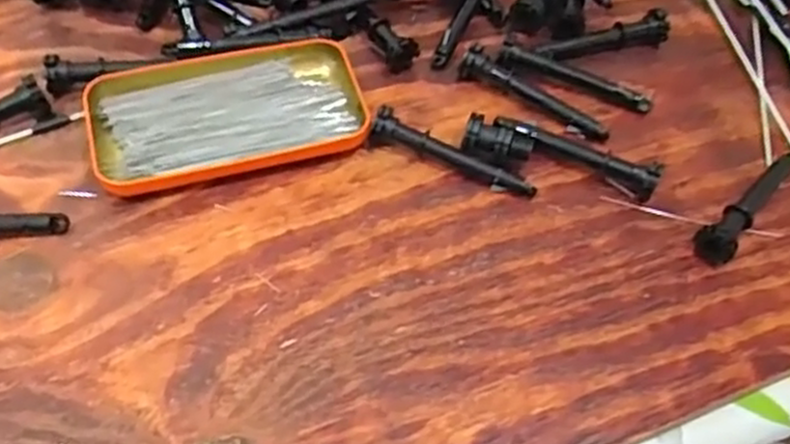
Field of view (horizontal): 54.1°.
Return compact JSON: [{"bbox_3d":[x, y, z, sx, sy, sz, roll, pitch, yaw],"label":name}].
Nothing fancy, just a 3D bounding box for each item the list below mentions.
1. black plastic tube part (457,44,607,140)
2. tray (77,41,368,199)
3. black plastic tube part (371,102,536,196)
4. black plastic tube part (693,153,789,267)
[{"bbox_3d":[0.081,-0.075,0.443,0.091,0.018,0.017,28,58,13],"label":"black plastic tube part"},{"bbox_3d":[-0.089,-0.059,0.419,0.142,0.019,0.074,-15,59,-14],"label":"tray"},{"bbox_3d":[0.031,-0.035,0.413,0.092,0.020,0.013,23,57,11],"label":"black plastic tube part"},{"bbox_3d":[0.195,-0.012,0.418,0.094,0.019,0.020,-38,67,-26],"label":"black plastic tube part"}]

